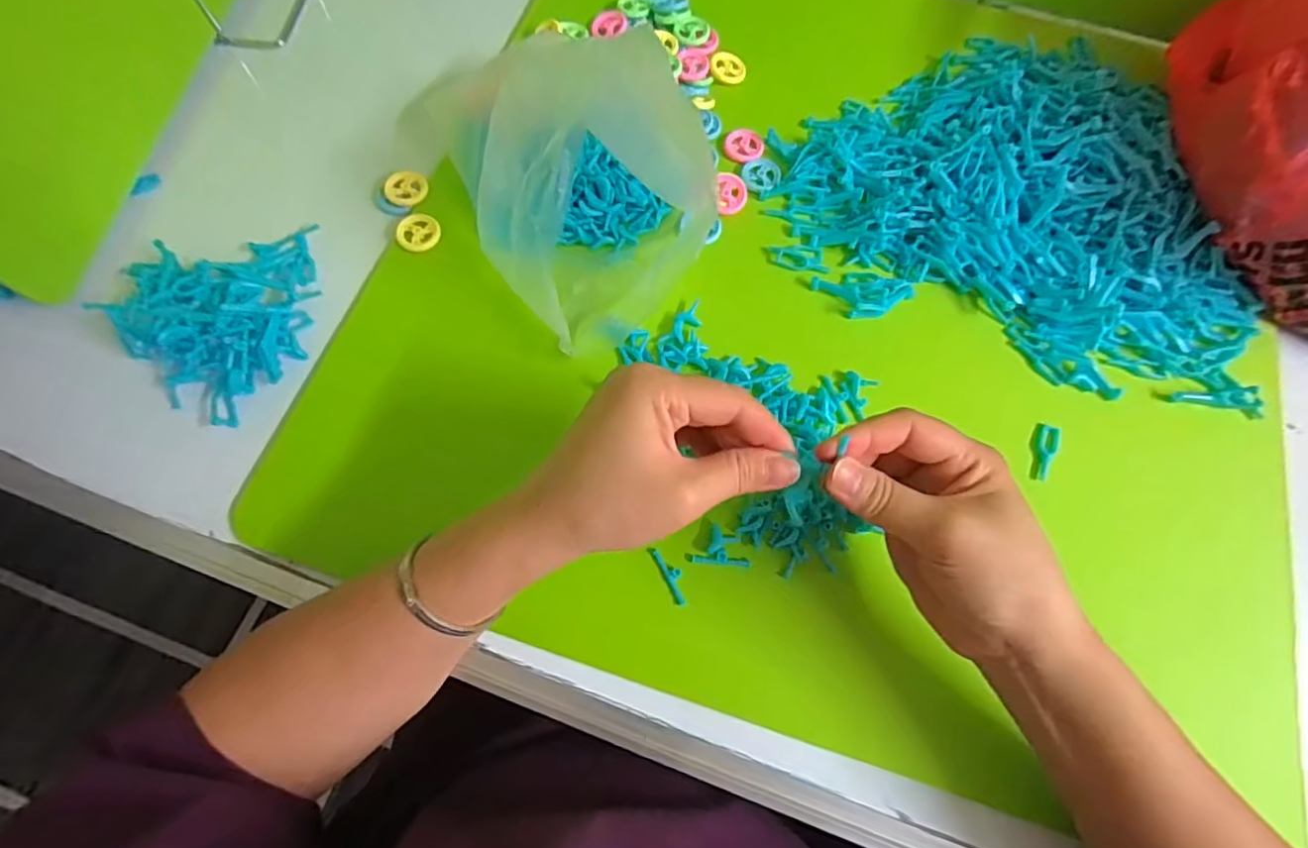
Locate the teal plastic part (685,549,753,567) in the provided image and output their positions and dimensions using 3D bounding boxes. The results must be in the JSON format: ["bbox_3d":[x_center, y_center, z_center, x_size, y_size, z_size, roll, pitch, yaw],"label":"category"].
[{"bbox_3d":[0.037,0.077,0.339,0.037,0.004,0.008,5,68,0],"label":"teal plastic part"}]

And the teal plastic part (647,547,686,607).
[{"bbox_3d":[0.010,0.085,0.335,0.010,0.004,0.036,-26,71,-12],"label":"teal plastic part"}]

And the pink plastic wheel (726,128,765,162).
[{"bbox_3d":[0.067,-0.206,0.437,0.029,0.004,0.029,1,68,-2],"label":"pink plastic wheel"}]

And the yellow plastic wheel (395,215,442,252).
[{"bbox_3d":[-0.158,-0.128,0.397,0.026,0.006,0.029,24,69,7],"label":"yellow plastic wheel"}]

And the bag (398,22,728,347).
[{"bbox_3d":[-0.048,-0.134,0.354,0.114,0.118,0.118,-39,77,-14],"label":"bag"}]

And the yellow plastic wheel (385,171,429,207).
[{"bbox_3d":[-0.171,-0.163,0.408,0.029,0.006,0.026,-35,90,-16],"label":"yellow plastic wheel"}]

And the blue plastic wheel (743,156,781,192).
[{"bbox_3d":[0.078,-0.181,0.426,0.027,0.004,0.030,6,68,0],"label":"blue plastic wheel"}]

